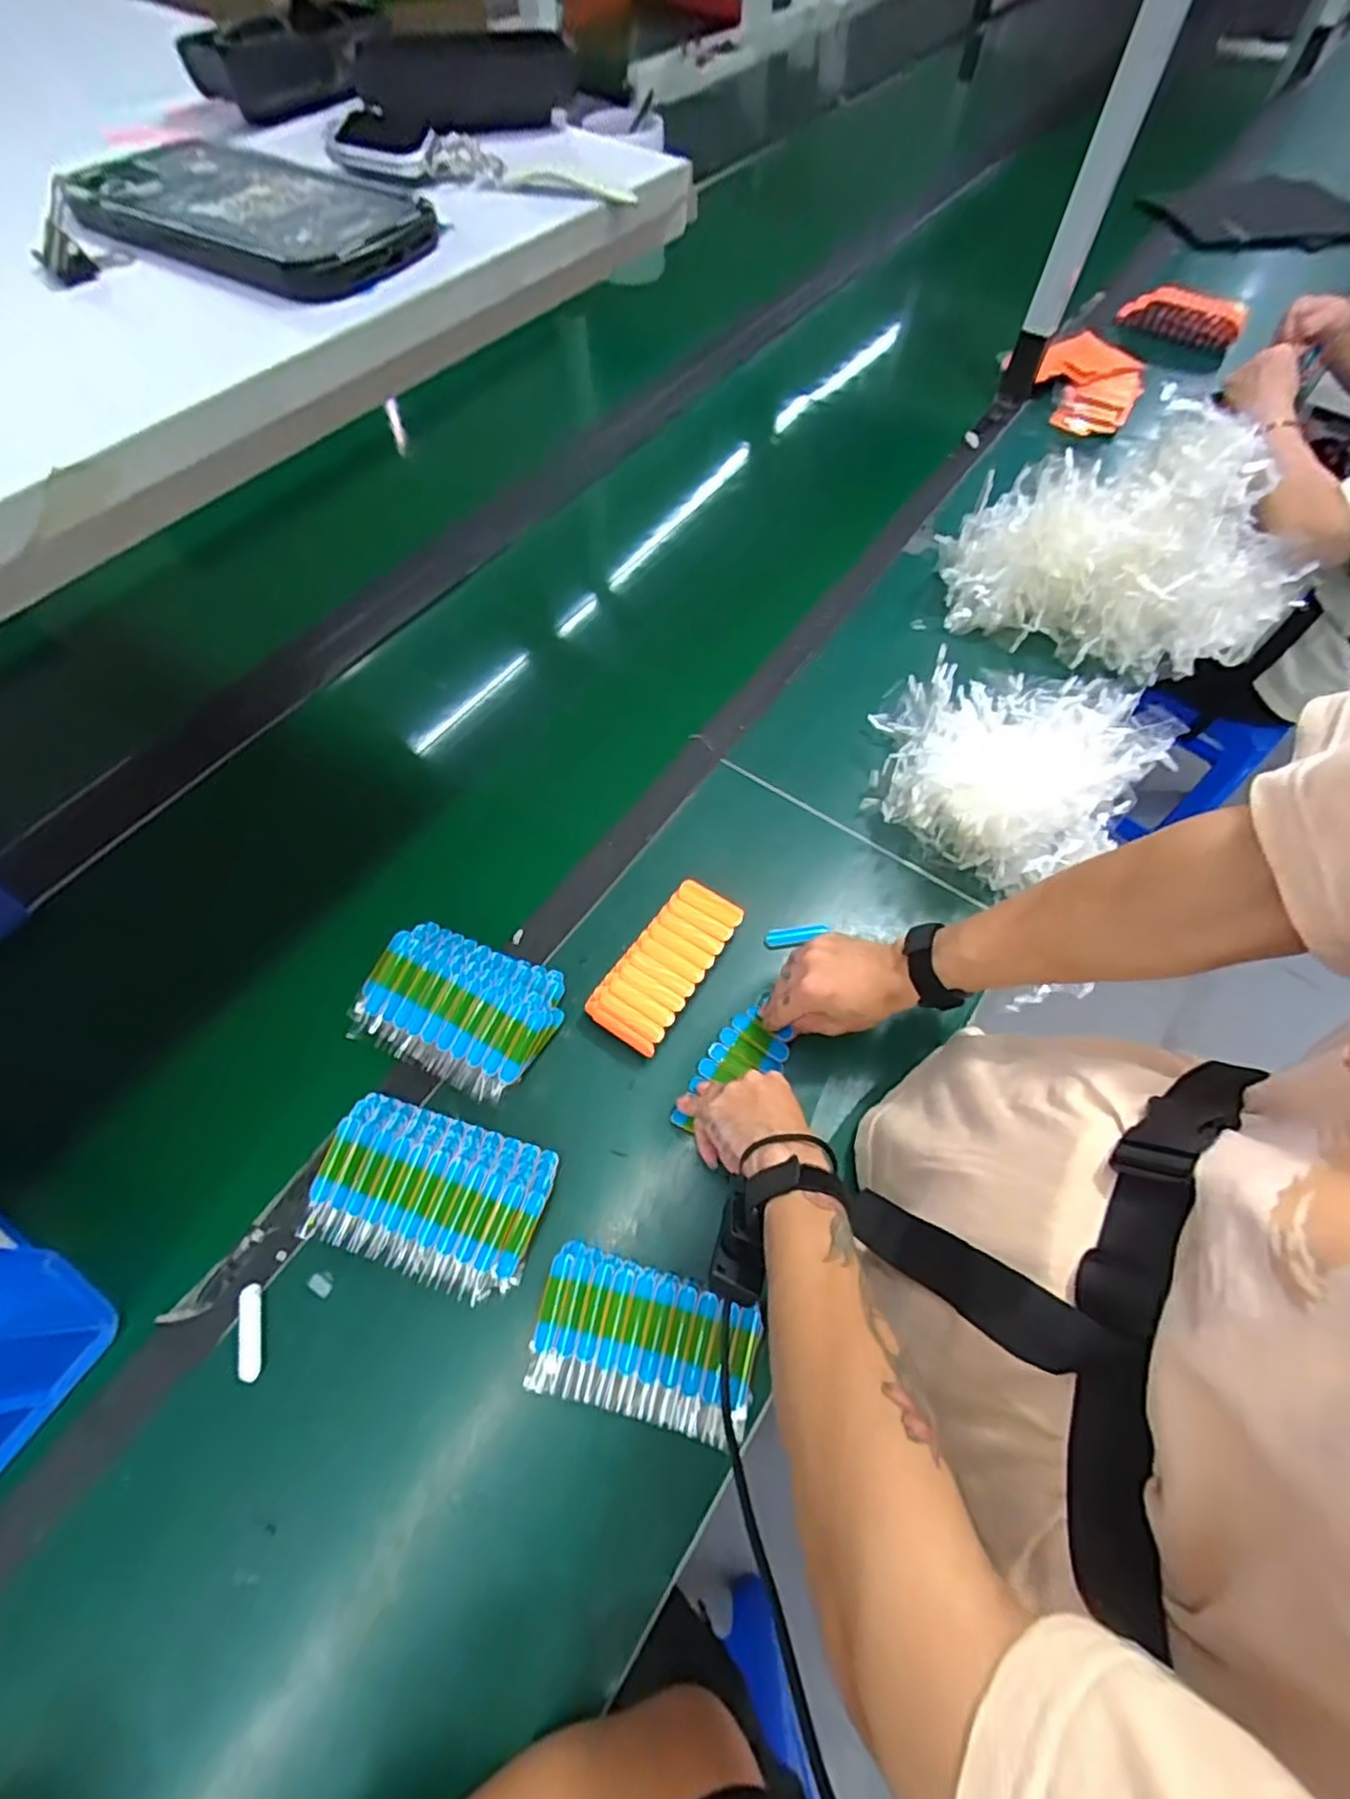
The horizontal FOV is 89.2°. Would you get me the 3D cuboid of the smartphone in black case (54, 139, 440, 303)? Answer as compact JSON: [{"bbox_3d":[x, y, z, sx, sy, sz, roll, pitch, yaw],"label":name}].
[{"bbox_3d":[-0.180,-0.289,0.286,0.153,0.011,0.080,29,66,14],"label":"smartphone in black case"}]

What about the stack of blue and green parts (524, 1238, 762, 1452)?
[{"bbox_3d":[-0.021,0.314,0.489,0.156,0.038,0.093,14,63,5],"label":"stack of blue and green parts"}]

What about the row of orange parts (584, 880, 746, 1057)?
[{"bbox_3d":[-0.005,0.058,0.615,0.069,0.043,0.159,31,66,15],"label":"row of orange parts"}]

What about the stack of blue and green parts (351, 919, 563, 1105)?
[{"bbox_3d":[-0.186,0.092,0.592,0.165,0.037,0.118,21,64,9],"label":"stack of blue and green parts"}]

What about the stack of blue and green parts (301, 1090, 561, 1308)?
[{"bbox_3d":[-0.185,0.225,0.524,0.165,0.045,0.109,16,63,6],"label":"stack of blue and green parts"}]

